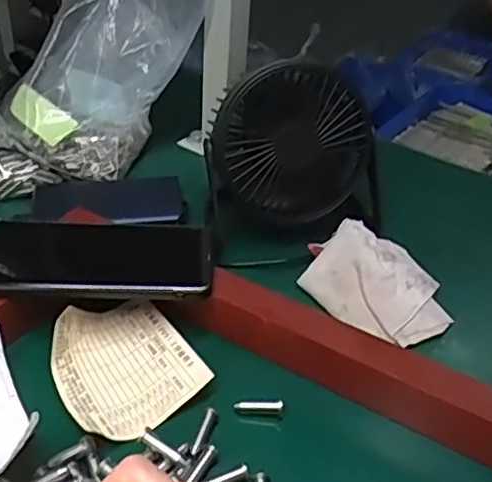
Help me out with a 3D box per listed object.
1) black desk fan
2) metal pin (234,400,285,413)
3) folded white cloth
[{"bbox_3d":[0.048,-0.079,0.526,0.144,0.132,0.080,9,37,5],"label":"black desk fan"},{"bbox_3d":[0.008,0.103,0.399,0.030,0.006,0.005,-4,38,7],"label":"metal pin"},{"bbox_3d":[0.099,0.036,0.493,0.078,0.013,0.114,-36,58,-21],"label":"folded white cloth"}]

